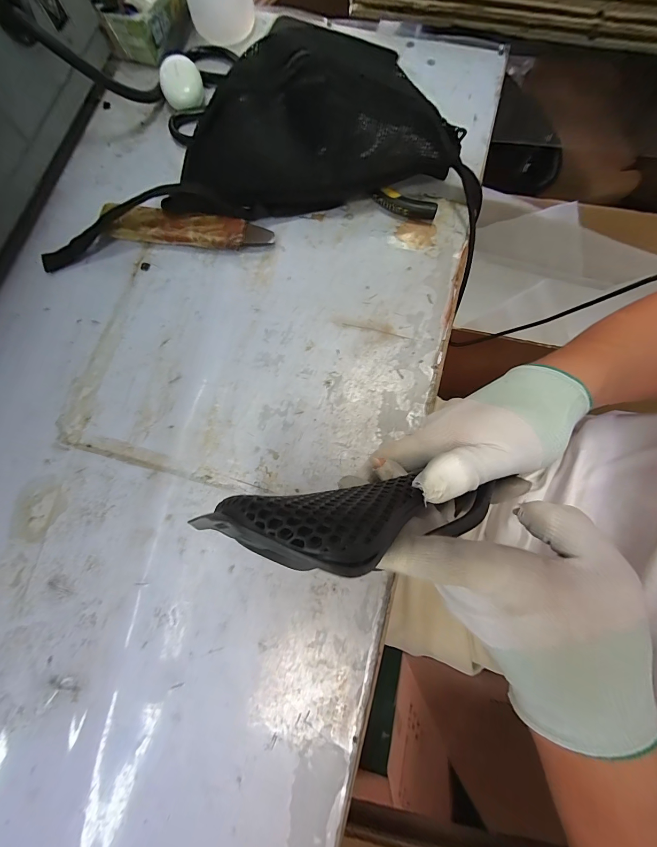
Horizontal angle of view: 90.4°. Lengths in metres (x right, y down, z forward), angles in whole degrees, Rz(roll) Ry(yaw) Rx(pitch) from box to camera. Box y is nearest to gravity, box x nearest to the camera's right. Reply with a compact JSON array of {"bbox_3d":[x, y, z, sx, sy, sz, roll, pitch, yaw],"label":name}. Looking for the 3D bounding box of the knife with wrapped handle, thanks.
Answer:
[{"bbox_3d":[-0.148,-0.206,0.347,0.174,0.019,0.033,7,78,2],"label":"knife with wrapped handle"}]

